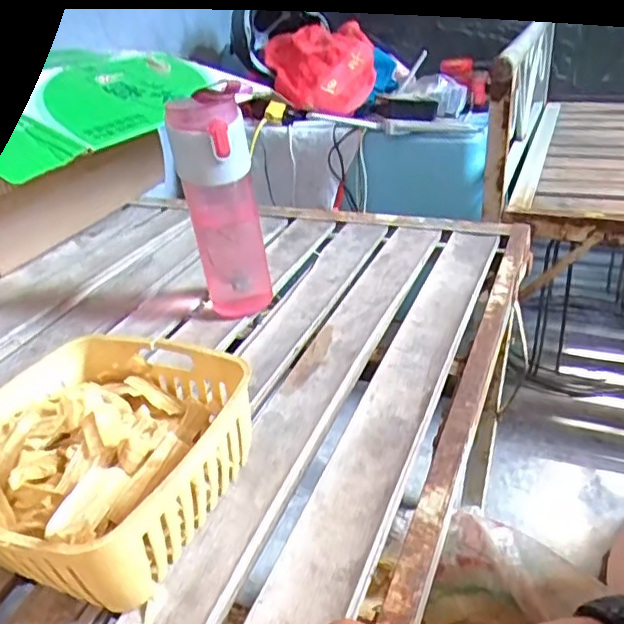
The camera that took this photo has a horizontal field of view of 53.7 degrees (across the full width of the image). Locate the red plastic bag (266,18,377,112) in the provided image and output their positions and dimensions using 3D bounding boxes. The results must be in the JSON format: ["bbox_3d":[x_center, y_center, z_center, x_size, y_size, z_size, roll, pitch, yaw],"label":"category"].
[{"bbox_3d":[0.018,-0.514,1.316,0.219,0.164,0.219,-4,32,1],"label":"red plastic bag"}]

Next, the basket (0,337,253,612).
[{"bbox_3d":[-0.154,0.102,0.433,0.180,0.080,0.180,9,31,23],"label":"basket"}]

